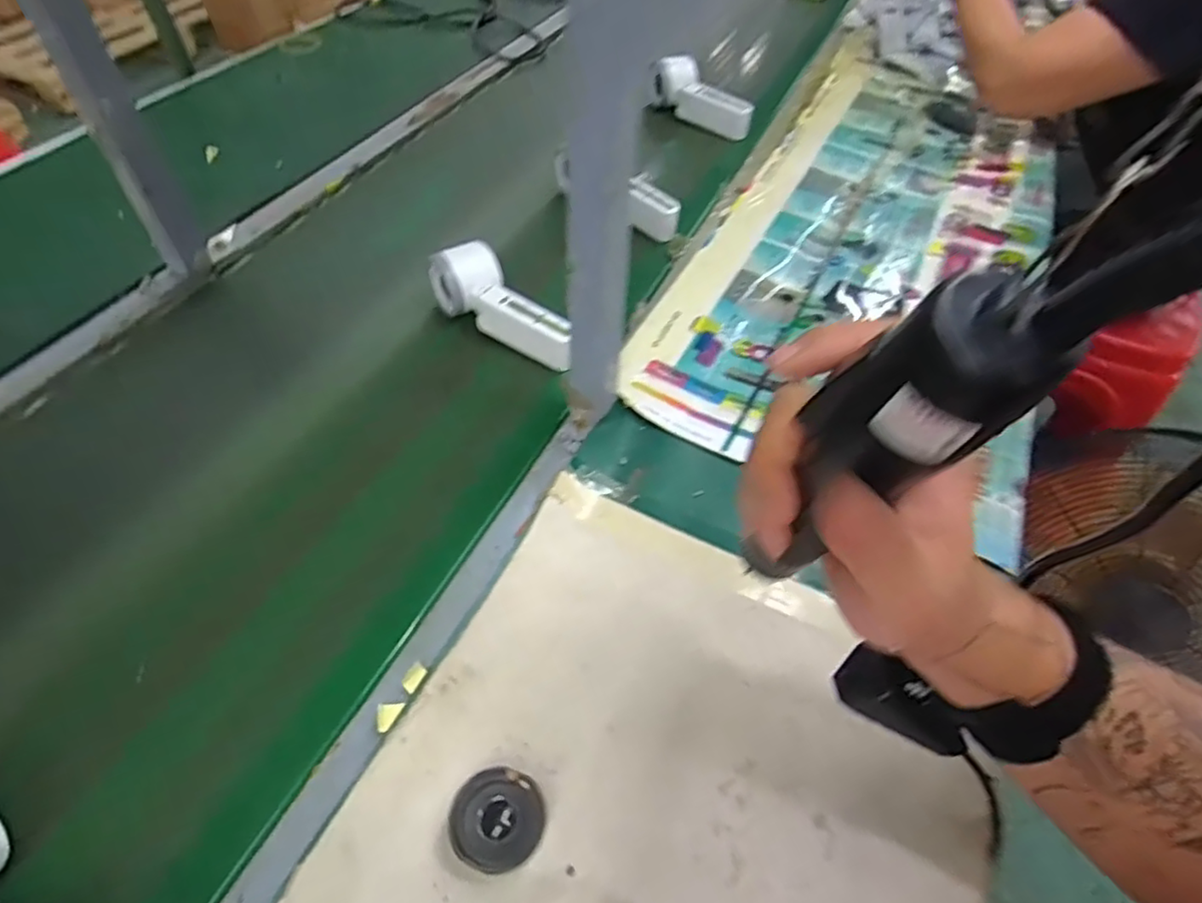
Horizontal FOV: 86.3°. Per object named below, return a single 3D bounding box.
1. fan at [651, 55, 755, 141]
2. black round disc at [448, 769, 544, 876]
[{"bbox_3d":[0.136,-0.478,0.886,0.050,0.070,0.174,-27,56,-23],"label":"fan"},{"bbox_3d":[-0.054,0.196,0.341,0.047,0.023,0.047,1,52,-1],"label":"black round disc"}]

